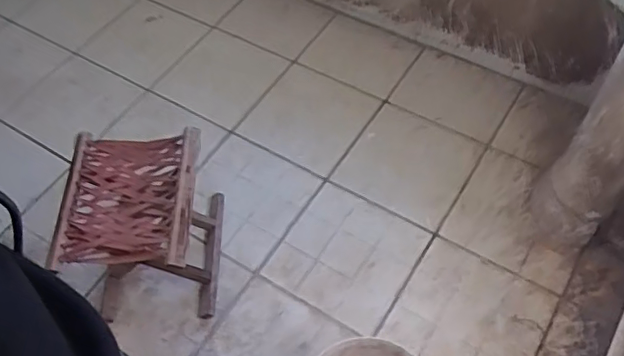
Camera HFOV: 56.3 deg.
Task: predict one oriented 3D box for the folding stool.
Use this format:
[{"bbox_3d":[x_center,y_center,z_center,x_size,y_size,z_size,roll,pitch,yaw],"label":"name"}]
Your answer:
[{"bbox_3d":[-0.351,0.115,1.278,0.256,0.325,0.322,-2,56,3],"label":"folding stool"}]

